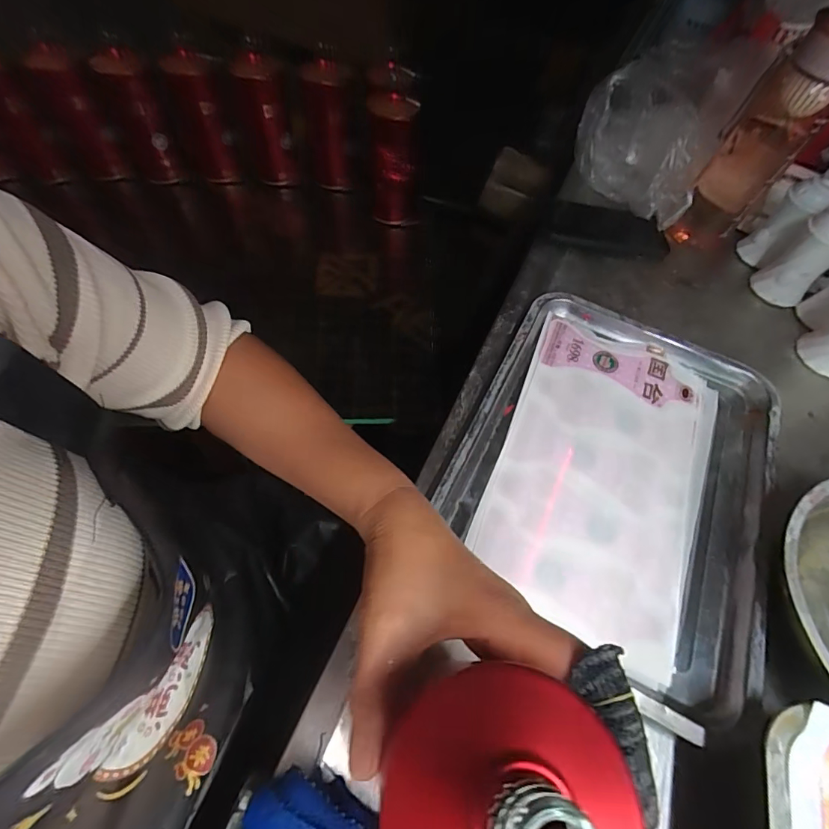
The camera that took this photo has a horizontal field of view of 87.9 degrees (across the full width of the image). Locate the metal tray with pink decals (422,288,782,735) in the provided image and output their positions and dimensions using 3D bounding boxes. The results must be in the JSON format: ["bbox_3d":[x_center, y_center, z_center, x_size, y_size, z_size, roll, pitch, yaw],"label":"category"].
[{"bbox_3d":[0.183,0.038,0.391,0.253,0.033,0.321,26,59,13],"label":"metal tray with pink decals"}]

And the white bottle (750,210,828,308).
[{"bbox_3d":[0.446,-0.180,0.486,0.051,0.114,0.054,-38,67,-24],"label":"white bottle"}]

